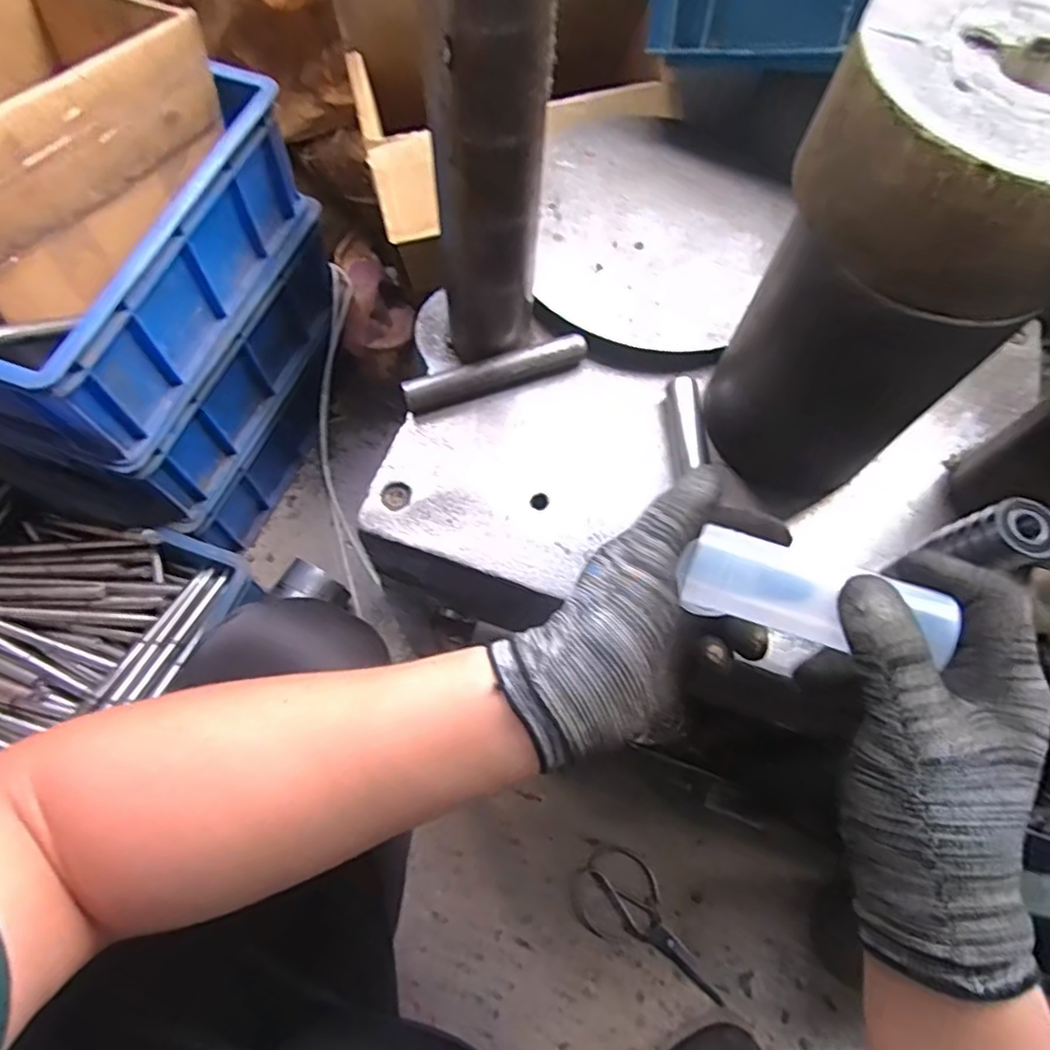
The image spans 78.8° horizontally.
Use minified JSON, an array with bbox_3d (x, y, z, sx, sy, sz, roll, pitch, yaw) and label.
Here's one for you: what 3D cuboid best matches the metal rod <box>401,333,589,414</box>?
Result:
[{"bbox_3d":[-0.022,-0.118,0.487,0.141,0.026,0.023,-20,69,-11],"label":"metal rod"}]

